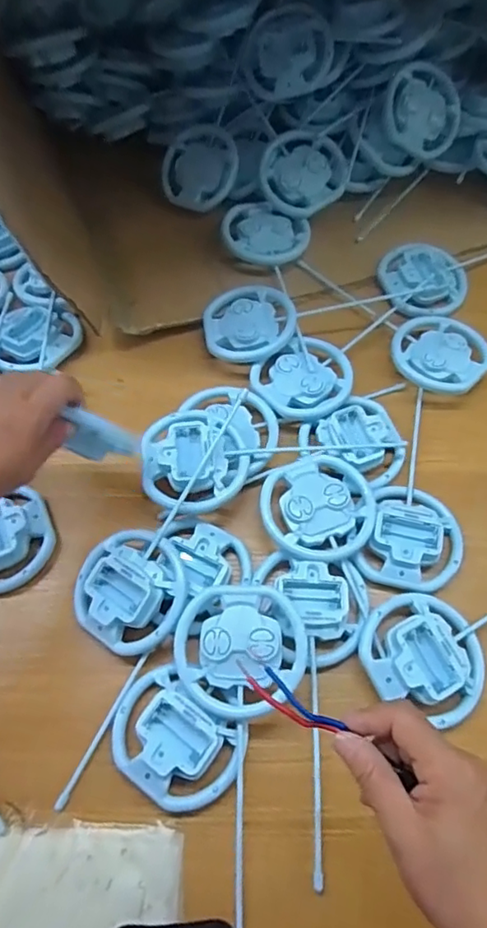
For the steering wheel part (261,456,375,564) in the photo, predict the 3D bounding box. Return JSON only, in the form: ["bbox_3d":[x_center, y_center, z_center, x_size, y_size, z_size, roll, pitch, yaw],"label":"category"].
[{"bbox_3d":[0.067,0.040,0.510,0.098,0.024,0.099,0,63,0],"label":"steering wheel part"}]

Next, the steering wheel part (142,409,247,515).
[{"bbox_3d":[-0.046,-0.007,0.519,0.096,0.023,0.102,0,63,0],"label":"steering wheel part"}]

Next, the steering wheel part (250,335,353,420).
[{"bbox_3d":[0.063,-0.085,0.572,0.093,0.016,0.088,0,63,0],"label":"steering wheel part"}]

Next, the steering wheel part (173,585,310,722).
[{"bbox_3d":[-0.003,0.147,0.446,0.101,0.024,0.097,0,63,0],"label":"steering wheel part"}]

